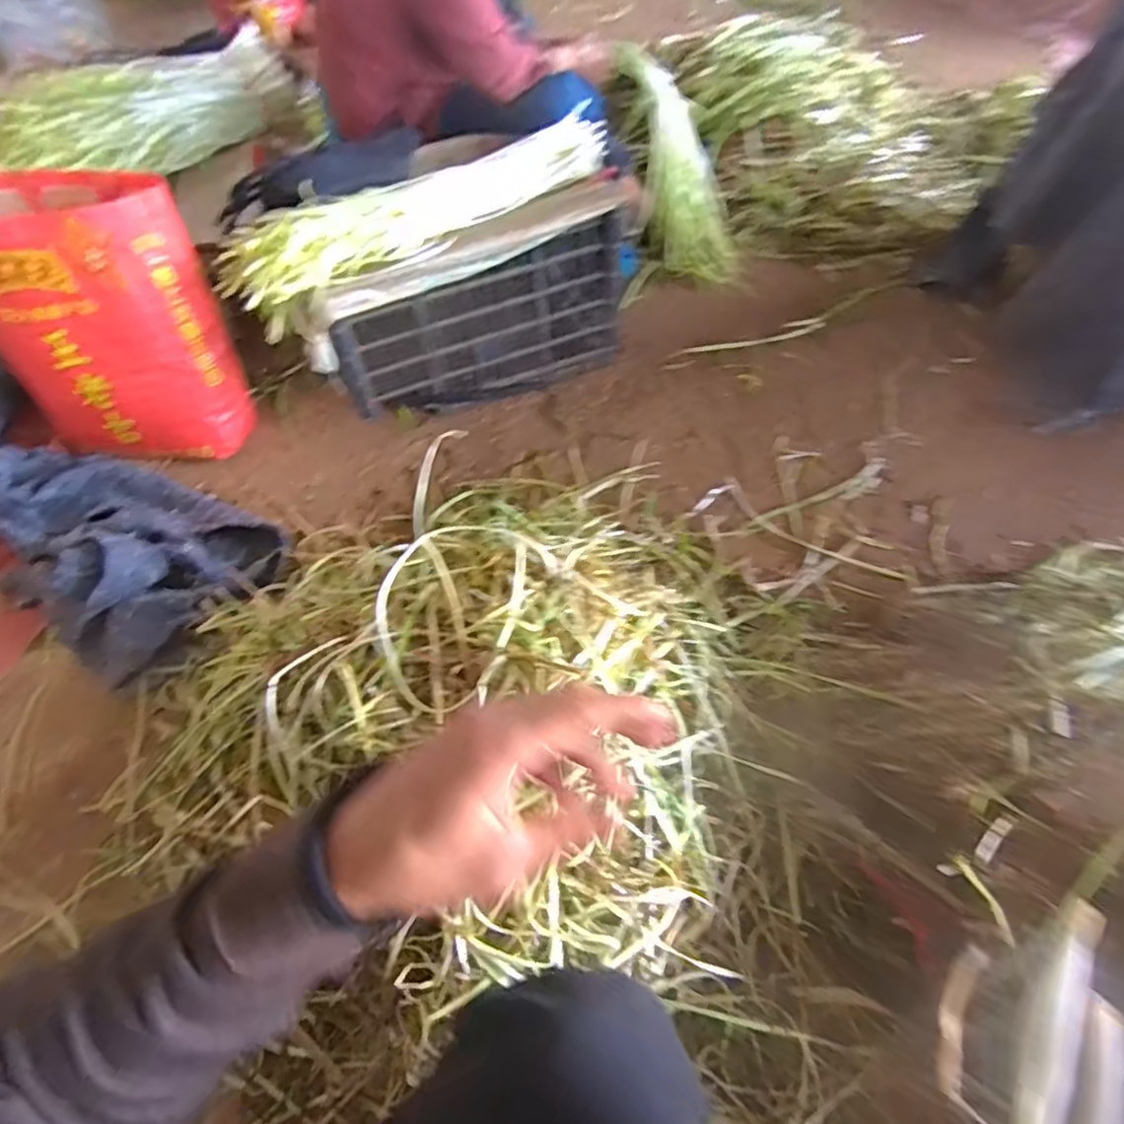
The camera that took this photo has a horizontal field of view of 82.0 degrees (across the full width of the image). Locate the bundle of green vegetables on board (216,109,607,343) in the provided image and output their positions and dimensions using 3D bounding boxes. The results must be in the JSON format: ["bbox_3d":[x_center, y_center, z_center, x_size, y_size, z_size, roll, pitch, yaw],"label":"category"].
[{"bbox_3d":[-0.200,-0.528,0.983,0.621,0.098,0.155,-32,61,-19],"label":"bundle of green vegetables on board"}]

